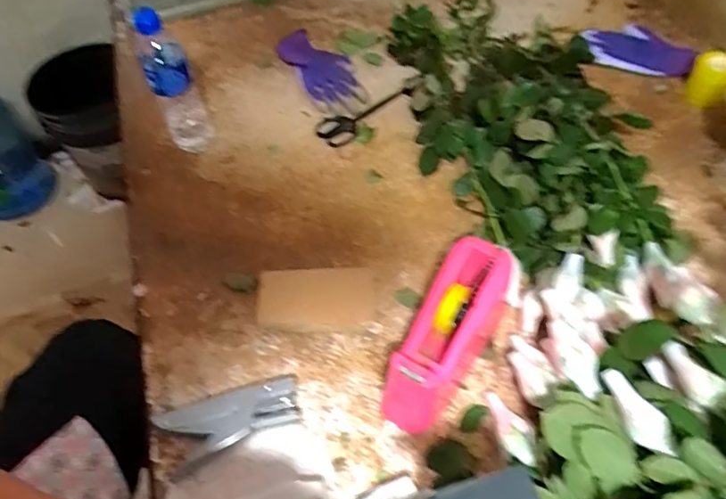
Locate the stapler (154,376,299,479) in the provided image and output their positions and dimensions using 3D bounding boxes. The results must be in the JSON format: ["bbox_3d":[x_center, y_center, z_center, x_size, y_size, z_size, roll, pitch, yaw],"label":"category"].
[{"bbox_3d":[-0.141,0.181,0.578,0.145,0.028,0.064,-23,58,-13],"label":"stapler"}]

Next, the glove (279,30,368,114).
[{"bbox_3d":[-0.074,-0.316,0.916,0.098,0.043,0.233,-25,58,-14],"label":"glove"}]

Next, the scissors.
[{"bbox_3d":[0.009,-0.209,0.847,0.169,0.016,0.050,-27,59,-15],"label":"scissors"}]

